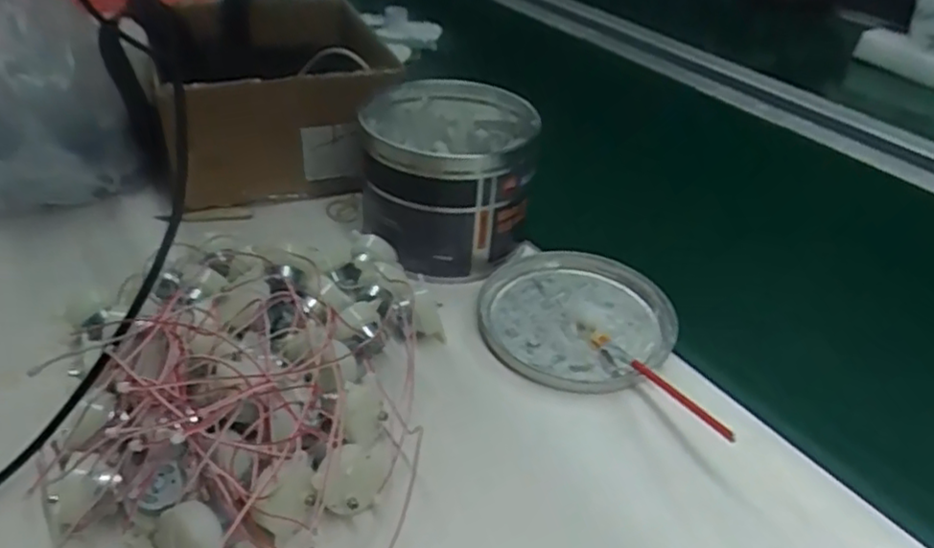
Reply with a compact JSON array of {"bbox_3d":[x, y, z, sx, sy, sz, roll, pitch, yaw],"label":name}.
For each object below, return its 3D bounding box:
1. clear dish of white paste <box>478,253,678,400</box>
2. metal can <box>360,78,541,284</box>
[{"bbox_3d":[0.075,0.029,0.466,0.131,0.012,0.131,3,37,-2],"label":"clear dish of white paste"},{"bbox_3d":[-0.014,-0.072,0.511,0.119,0.106,0.133,7,37,3],"label":"metal can"}]

